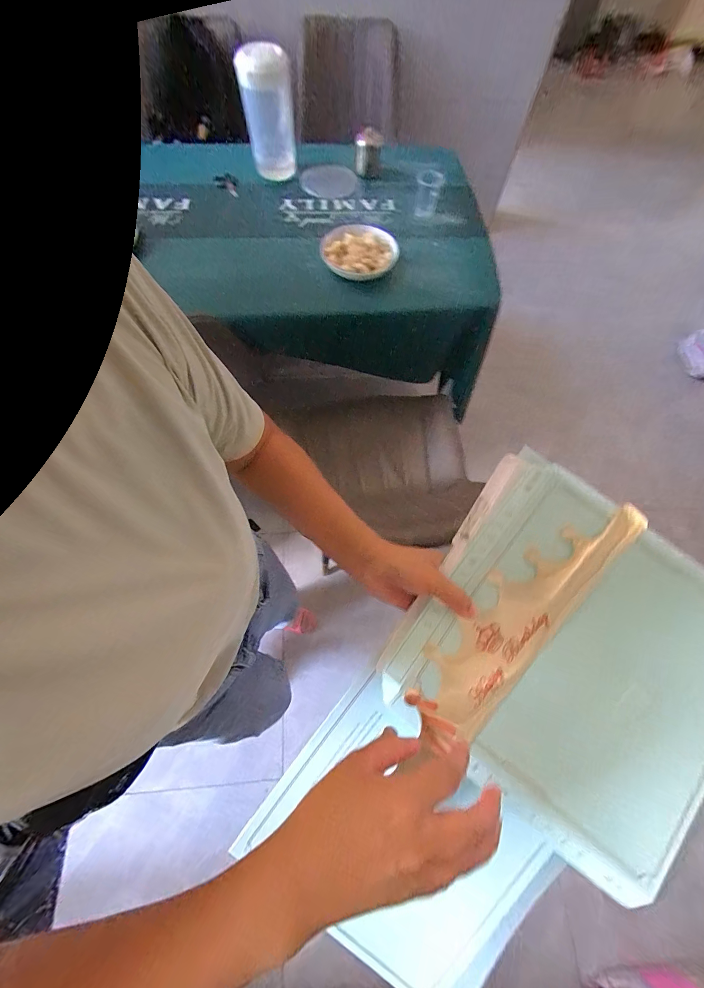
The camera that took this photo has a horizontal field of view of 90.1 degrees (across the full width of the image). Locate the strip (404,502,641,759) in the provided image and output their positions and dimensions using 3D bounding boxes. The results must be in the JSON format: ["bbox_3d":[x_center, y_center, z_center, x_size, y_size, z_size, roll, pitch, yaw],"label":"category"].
[{"bbox_3d":[0.168,0.109,0.337,0.278,0.016,0.075,-44,83,-7],"label":"strip"}]

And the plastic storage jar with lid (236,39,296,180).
[{"bbox_3d":[-0.216,-0.992,0.928,0.127,0.243,0.096,-7,69,-2],"label":"plastic storage jar with lid"}]

